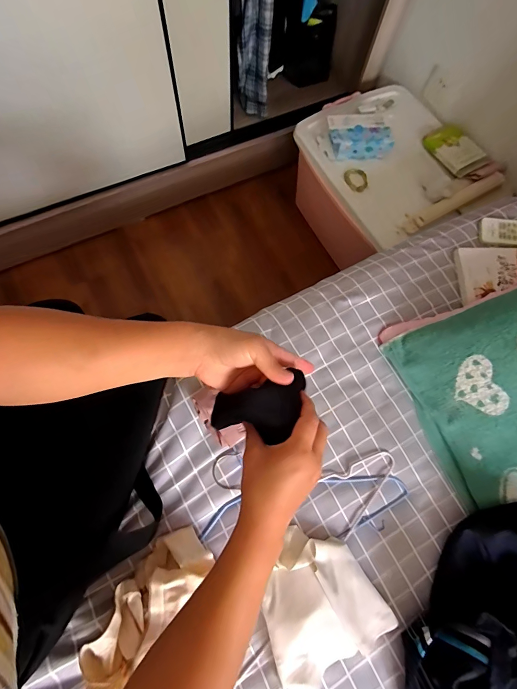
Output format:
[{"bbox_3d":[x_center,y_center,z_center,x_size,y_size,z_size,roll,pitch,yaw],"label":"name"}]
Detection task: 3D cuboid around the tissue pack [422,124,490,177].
[{"bbox_3d":[0.552,-0.549,0.956,0.112,0.025,0.166,-29,77,-12],"label":"tissue pack"}]

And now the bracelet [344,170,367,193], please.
[{"bbox_3d":[0.273,-0.461,0.955,0.064,0.019,0.065,9,73,-1],"label":"bracelet"}]

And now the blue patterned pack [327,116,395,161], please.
[{"bbox_3d":[0.283,-0.586,0.966,0.176,0.058,0.111,-3,73,-5],"label":"blue patterned pack"}]

